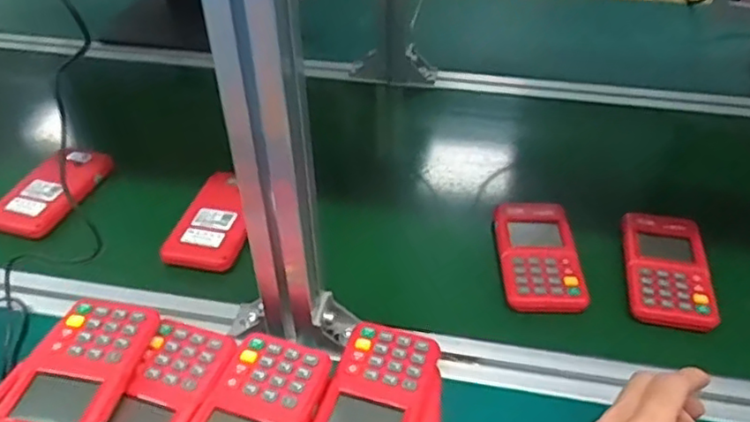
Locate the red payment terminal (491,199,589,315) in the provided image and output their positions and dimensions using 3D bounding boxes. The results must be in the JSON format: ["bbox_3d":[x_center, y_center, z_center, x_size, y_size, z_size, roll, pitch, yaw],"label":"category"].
[{"bbox_3d":[0.151,0.042,0.589,0.068,0.025,0.129,-1,43,2],"label":"red payment terminal"}]

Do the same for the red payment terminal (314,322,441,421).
[{"bbox_3d":[0.001,0.137,0.458,0.070,0.018,0.129,10,44,13],"label":"red payment terminal"}]

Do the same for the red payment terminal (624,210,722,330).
[{"bbox_3d":[0.267,0.050,0.588,0.067,0.021,0.126,6,43,8],"label":"red payment terminal"}]

